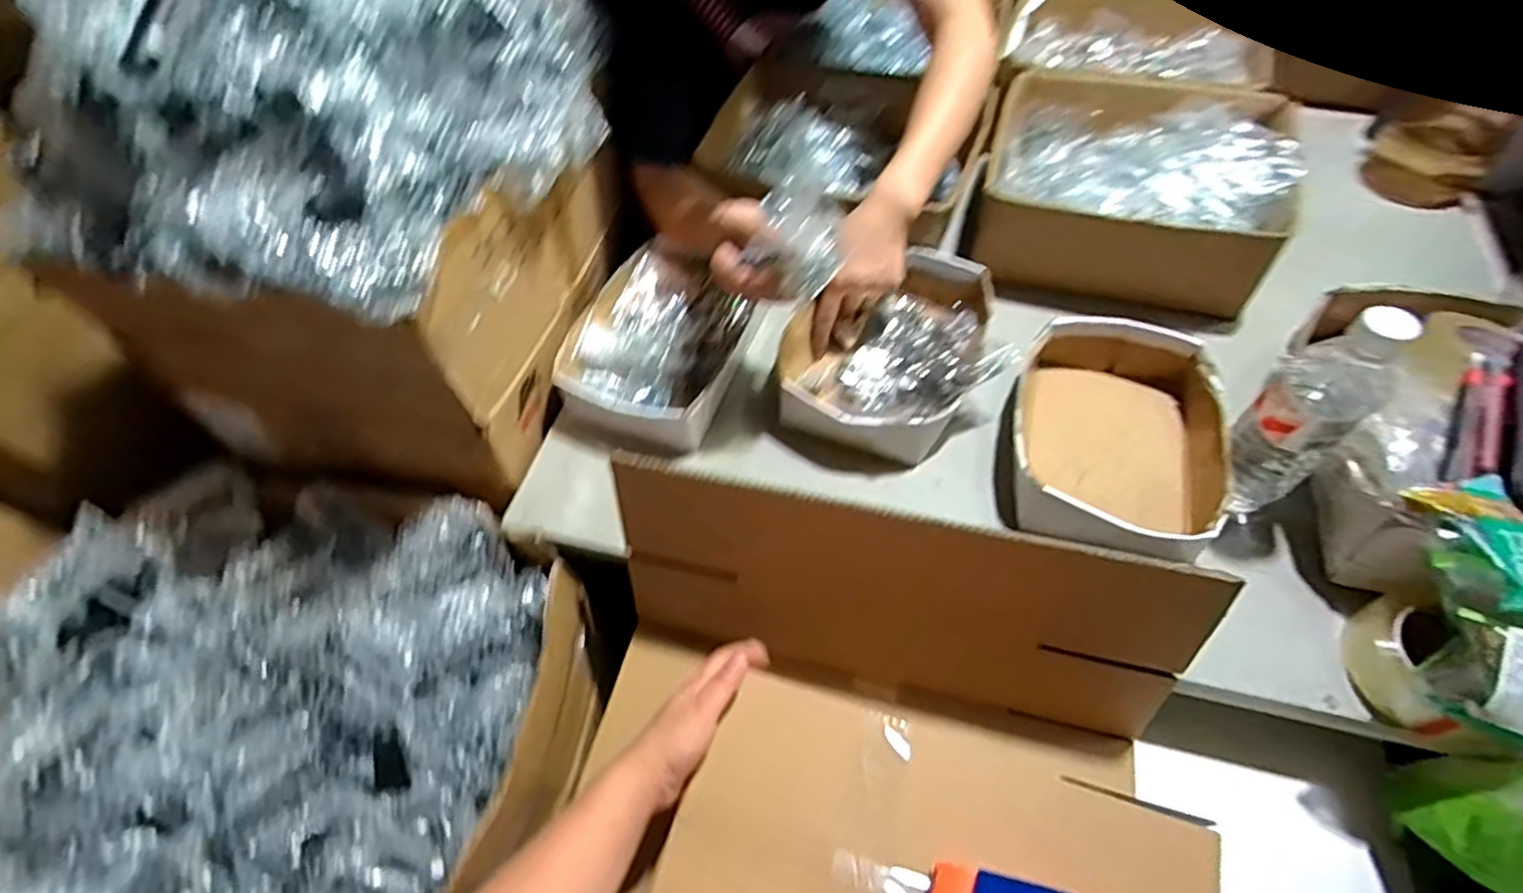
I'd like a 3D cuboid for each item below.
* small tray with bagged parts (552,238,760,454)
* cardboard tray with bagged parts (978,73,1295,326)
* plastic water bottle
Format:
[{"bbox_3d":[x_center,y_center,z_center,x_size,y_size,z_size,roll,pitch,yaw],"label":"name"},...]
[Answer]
[{"bbox_3d":[-0.110,-0.111,0.786,0.194,0.072,0.235,23,61,20],"label":"small tray with bagged parts"},{"bbox_3d":[0.448,-0.323,0.845,0.318,0.103,0.291,16,59,16],"label":"cardboard tray with bagged parts"},{"bbox_3d":[0.458,-0.022,0.591,0.083,0.229,0.073,-34,59,-17],"label":"plastic water bottle"}]

